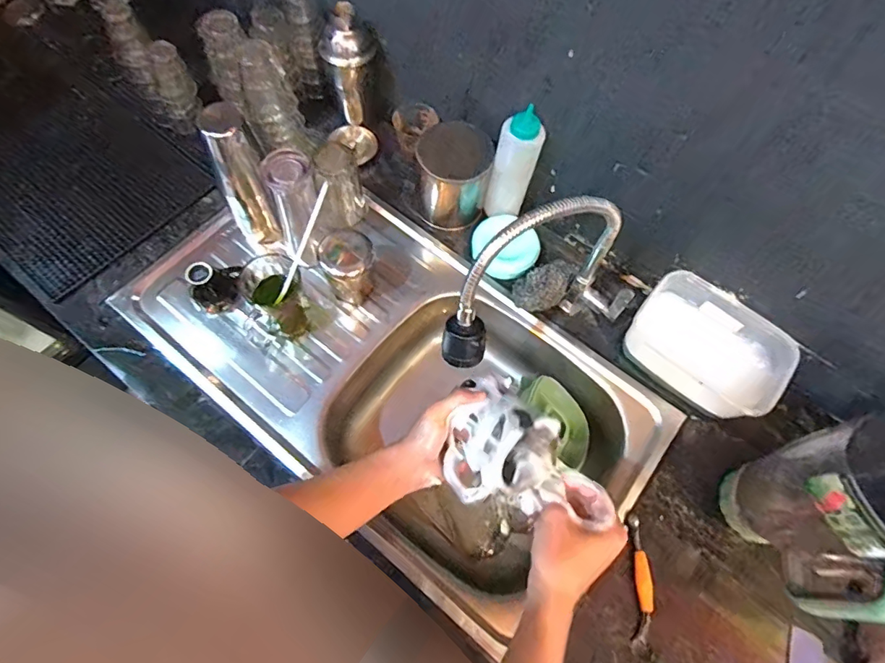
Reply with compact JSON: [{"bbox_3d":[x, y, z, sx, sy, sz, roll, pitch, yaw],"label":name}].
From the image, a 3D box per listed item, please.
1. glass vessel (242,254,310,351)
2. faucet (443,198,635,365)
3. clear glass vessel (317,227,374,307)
[{"bbox_3d":[-0.226,-0.038,0.665,0.080,0.120,0.094,-4,68,-5],"label":"glass vessel"},{"bbox_3d":[0.110,-0.043,0.586,0.265,0.279,0.095,-24,71,-12],"label":"faucet"},{"bbox_3d":[-0.132,-0.090,0.689,0.071,0.108,0.074,1,67,-3],"label":"clear glass vessel"}]

